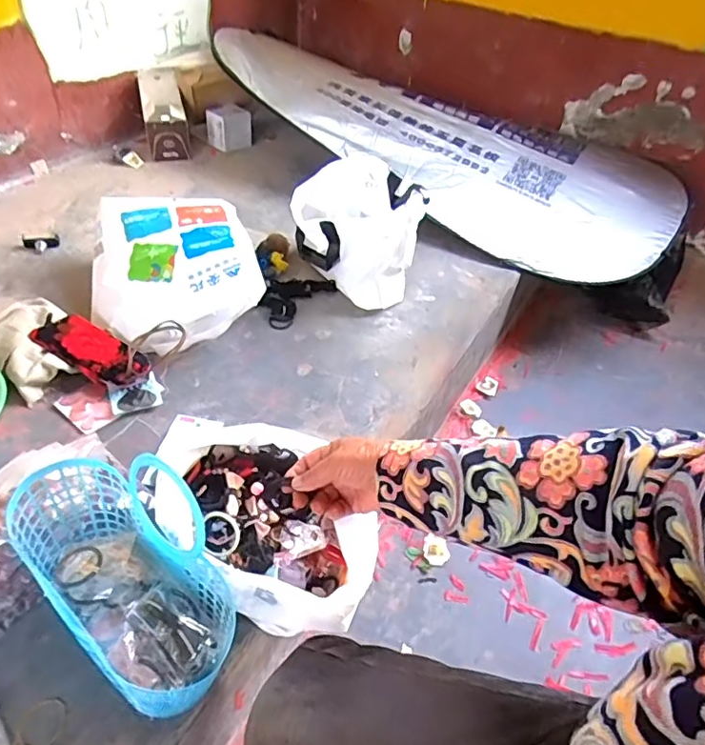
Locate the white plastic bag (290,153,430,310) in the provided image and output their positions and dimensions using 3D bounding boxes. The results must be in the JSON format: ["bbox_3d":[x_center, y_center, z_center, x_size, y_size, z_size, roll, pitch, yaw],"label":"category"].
[{"bbox_3d":[-0.002,-0.290,1.125,0.212,0.197,0.262,-18,47,-25],"label":"white plastic bag"}]

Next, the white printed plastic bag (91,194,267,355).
[{"bbox_3d":[-0.332,-0.186,1.022,0.276,0.145,0.324,-10,44,-18],"label":"white printed plastic bag"}]

